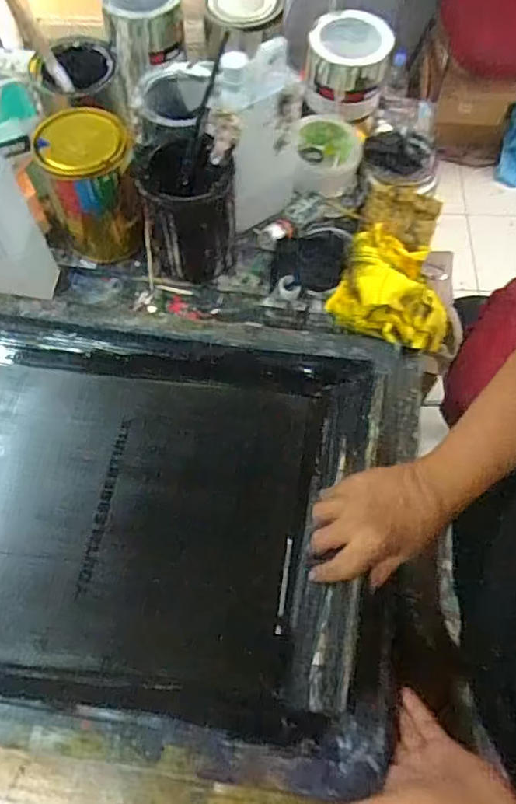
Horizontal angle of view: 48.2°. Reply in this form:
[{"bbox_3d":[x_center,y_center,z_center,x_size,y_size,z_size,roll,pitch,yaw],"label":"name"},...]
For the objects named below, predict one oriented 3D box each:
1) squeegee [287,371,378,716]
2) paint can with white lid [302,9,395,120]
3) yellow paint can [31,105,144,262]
[{"bbox_3d":[0.076,0.116,0.580,0.053,0.081,0.344,8,65,4],"label":"squeegee"},{"bbox_3d":[0.120,-0.454,0.779,0.106,0.091,0.104,7,64,3],"label":"paint can with white lid"},{"bbox_3d":[-0.192,-0.243,0.681,0.095,0.157,0.099,0,64,0],"label":"yellow paint can"}]

